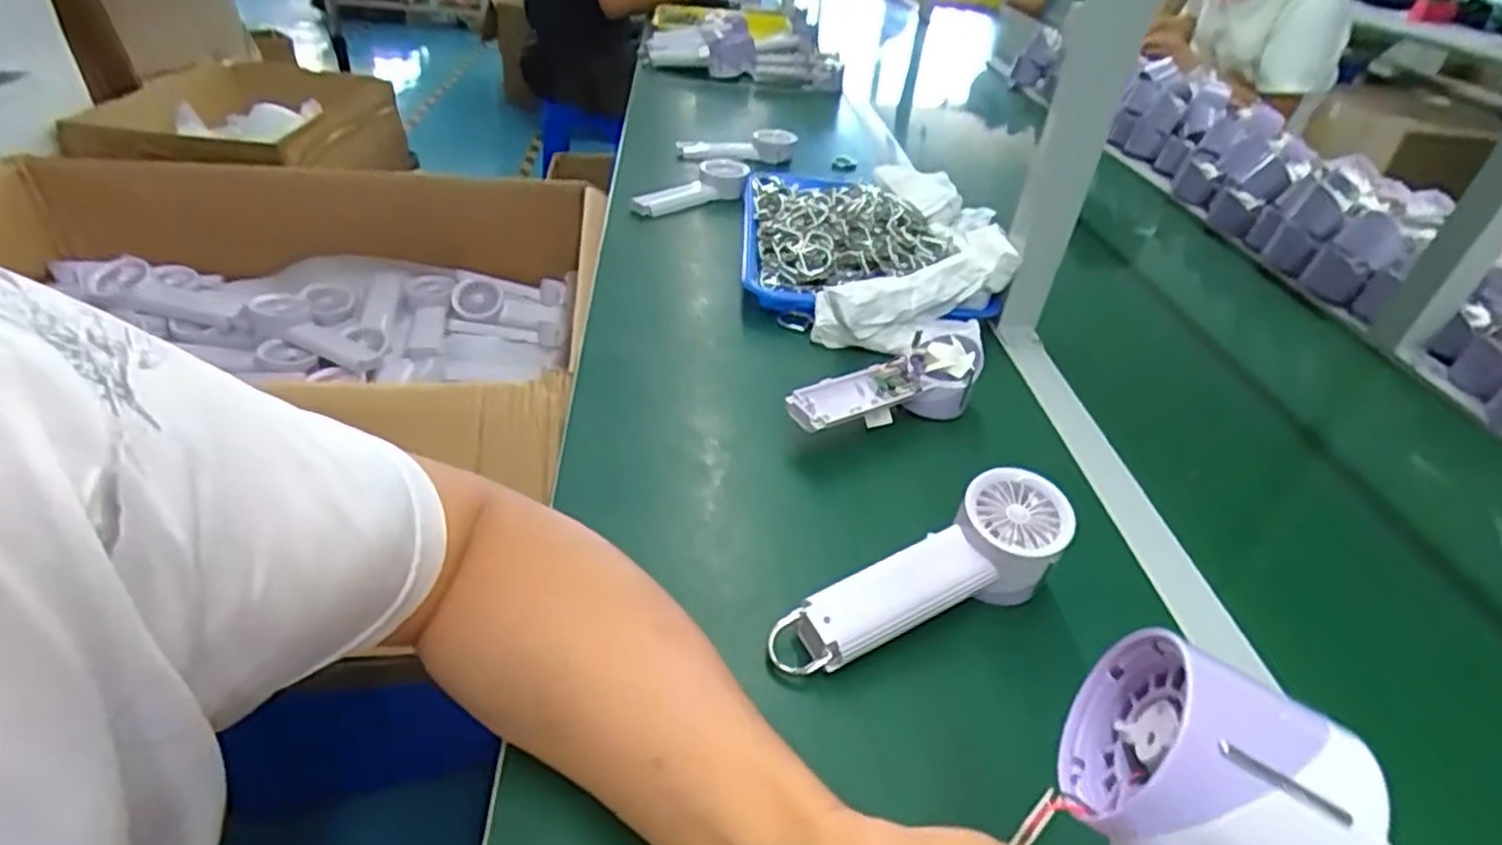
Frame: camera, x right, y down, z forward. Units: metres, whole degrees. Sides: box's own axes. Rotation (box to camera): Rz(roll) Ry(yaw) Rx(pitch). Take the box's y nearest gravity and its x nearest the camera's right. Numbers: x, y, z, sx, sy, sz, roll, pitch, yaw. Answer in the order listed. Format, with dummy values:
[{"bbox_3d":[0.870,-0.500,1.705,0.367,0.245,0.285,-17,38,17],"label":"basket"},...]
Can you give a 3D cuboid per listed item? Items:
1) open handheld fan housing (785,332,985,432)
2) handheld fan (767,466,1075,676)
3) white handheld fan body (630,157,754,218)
[{"bbox_3d":[0.110,-0.021,0.596,0.177,0.054,0.065,-22,46,-32],"label":"open handheld fan housing"},{"bbox_3d":[0.103,0.098,0.437,0.194,0.072,0.063,-21,41,-25],"label":"handheld fan"},{"bbox_3d":[-0.069,-0.289,0.934,0.057,0.028,0.176,29,43,26],"label":"white handheld fan body"}]

